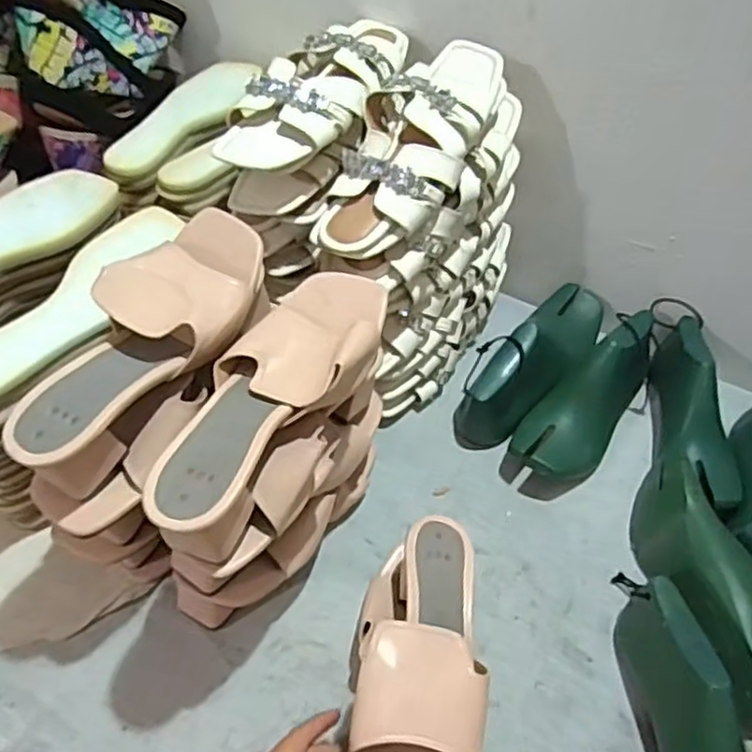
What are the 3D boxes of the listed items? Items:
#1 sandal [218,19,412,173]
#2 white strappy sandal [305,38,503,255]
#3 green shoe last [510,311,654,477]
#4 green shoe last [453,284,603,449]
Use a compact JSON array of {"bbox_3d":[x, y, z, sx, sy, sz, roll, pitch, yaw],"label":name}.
[{"bbox_3d":[-0.051,-0.262,0.664,0.106,0.071,0.235,26,54,18],"label":"sandal"},{"bbox_3d":[0.030,-0.209,0.621,0.106,0.049,0.246,24,73,16],"label":"white strappy sandal"},{"bbox_3d":[0.224,0.016,0.733,0.078,0.096,0.219,30,55,21],"label":"green shoe last"},{"bbox_3d":[0.184,-0.022,0.765,0.088,0.092,0.244,31,56,22],"label":"green shoe last"}]

